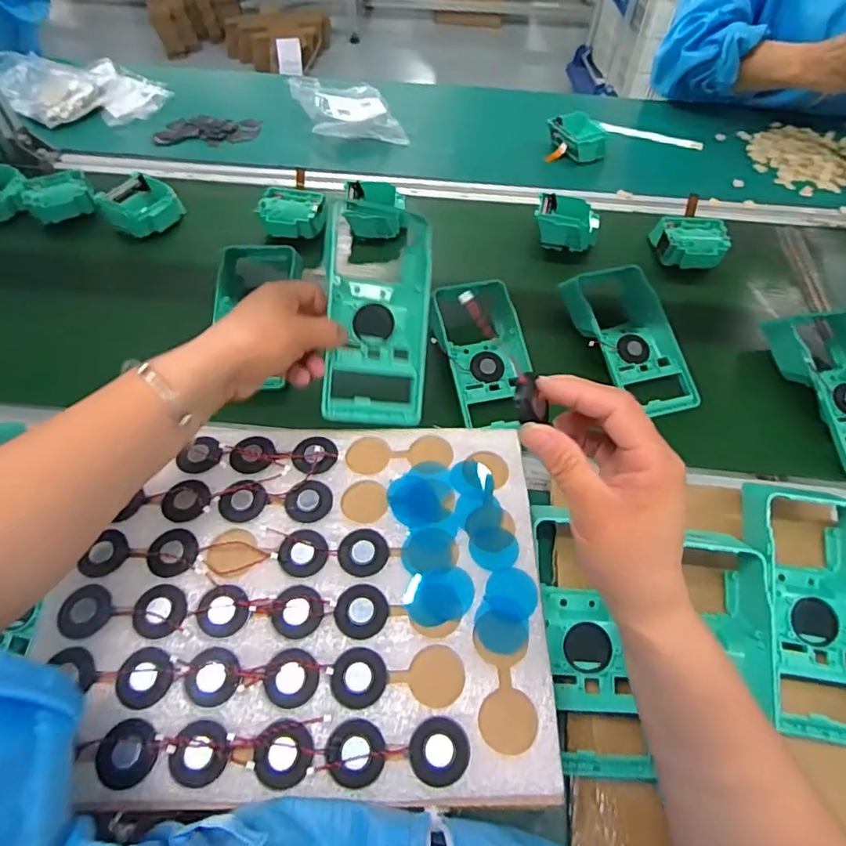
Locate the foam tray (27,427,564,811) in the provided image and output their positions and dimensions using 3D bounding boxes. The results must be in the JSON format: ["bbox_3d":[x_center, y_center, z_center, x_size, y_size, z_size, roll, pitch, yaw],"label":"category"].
[{"bbox_3d":[-0.077,0.108,0.367,0.311,0.019,0.246,1,55,-2],"label":"foam tray"}]

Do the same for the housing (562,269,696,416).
[{"bbox_3d":[0.221,-0.089,0.568,0.087,0.050,0.166,-15,57,-13],"label":"housing"}]

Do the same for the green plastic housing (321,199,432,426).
[{"bbox_3d":[-0.040,-0.083,0.445,0.082,0.038,0.166,3,89,-23],"label":"green plastic housing"}]

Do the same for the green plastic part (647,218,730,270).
[{"bbox_3d":[0.327,-0.219,0.672,0.084,0.039,0.070,4,55,0],"label":"green plastic part"}]

